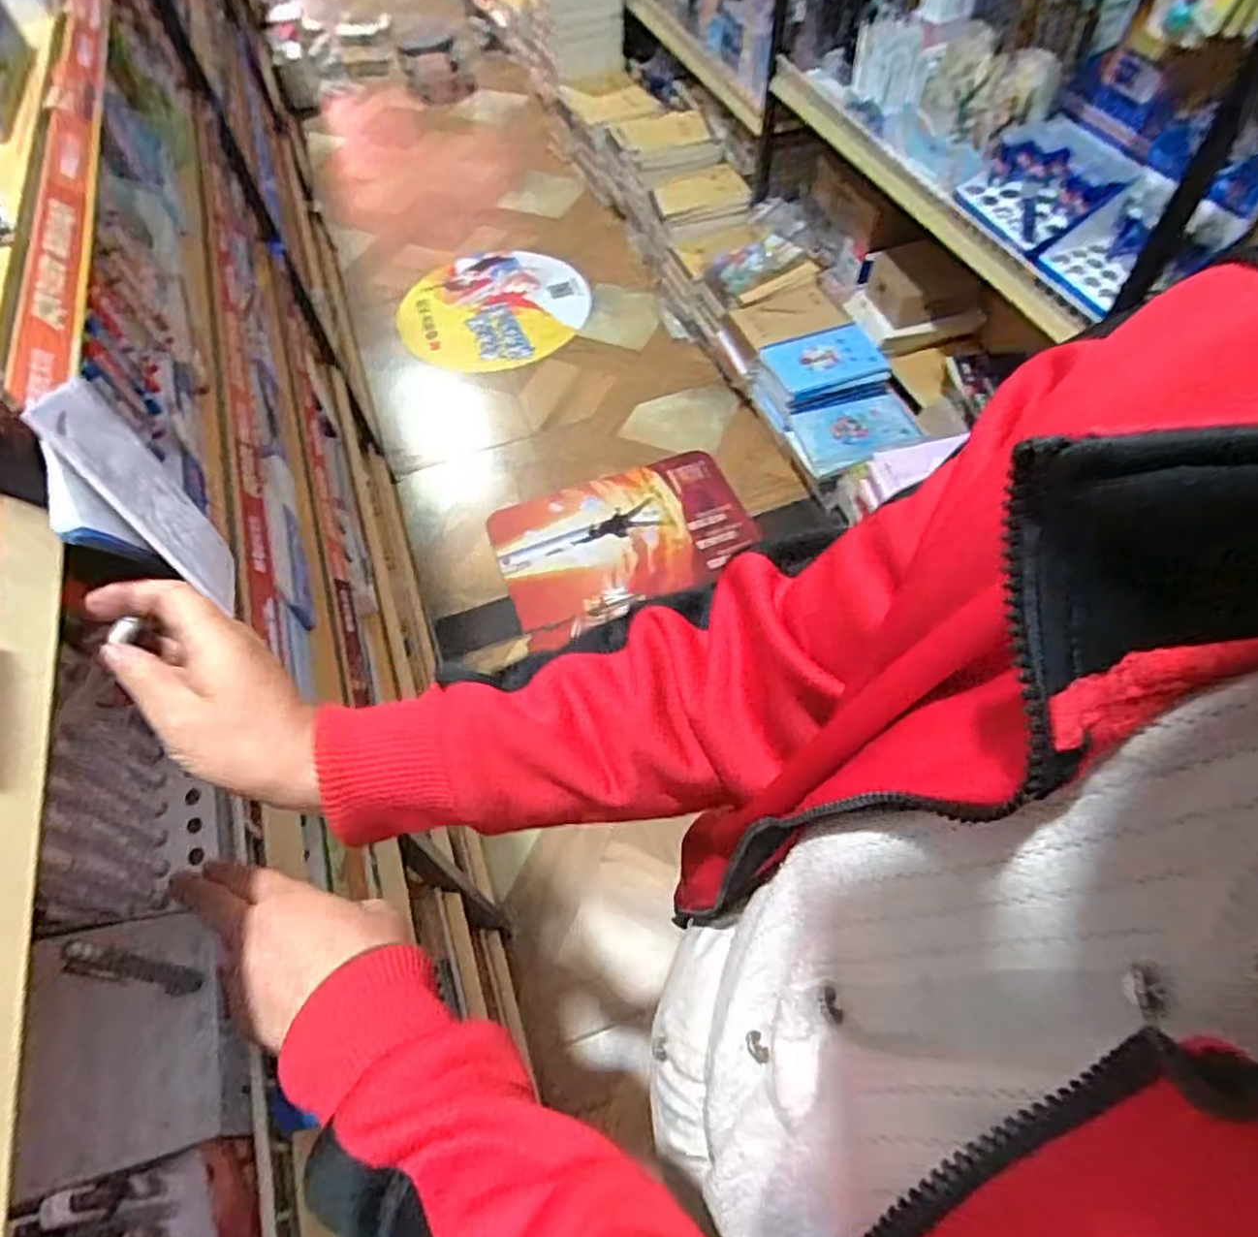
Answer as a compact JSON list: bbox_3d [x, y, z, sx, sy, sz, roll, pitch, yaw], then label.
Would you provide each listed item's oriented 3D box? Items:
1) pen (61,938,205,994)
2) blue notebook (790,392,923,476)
[{"bbox_3d":[-0.240,0.172,0.356,0.011,0.103,0.013,2,57,4],"label":"pen"},{"bbox_3d":[0.519,-0.429,1.668,0.254,0.015,0.168,-15,69,-2],"label":"blue notebook"}]

